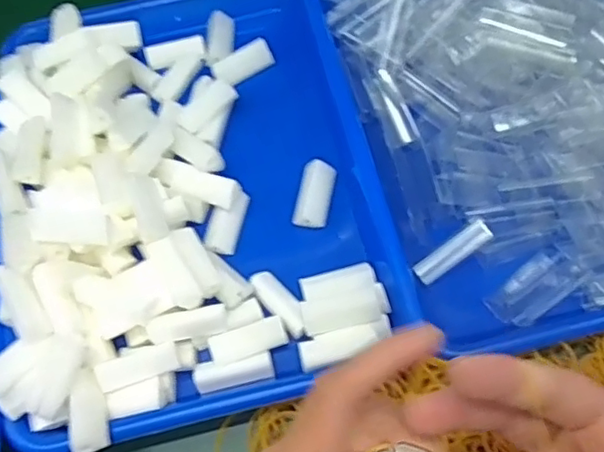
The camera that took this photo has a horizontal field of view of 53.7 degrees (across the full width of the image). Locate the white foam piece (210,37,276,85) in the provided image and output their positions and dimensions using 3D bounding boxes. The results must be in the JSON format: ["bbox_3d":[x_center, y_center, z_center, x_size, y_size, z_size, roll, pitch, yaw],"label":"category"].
[{"bbox_3d":[-0.045,-0.126,0.460,0.047,0.012,0.022,-30,66,-12],"label":"white foam piece"}]

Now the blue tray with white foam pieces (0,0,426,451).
[{"bbox_3d":[-0.080,-0.034,0.408,0.246,0.062,0.325,-13,64,-3],"label":"blue tray with white foam pieces"}]

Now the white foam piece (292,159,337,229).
[{"bbox_3d":[0.009,-0.022,0.410,0.023,0.014,0.046,10,65,8],"label":"white foam piece"}]

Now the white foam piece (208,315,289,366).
[{"bbox_3d":[-0.032,0.069,0.358,0.045,0.012,0.017,-19,64,-6],"label":"white foam piece"}]

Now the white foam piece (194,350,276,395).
[{"bbox_3d":[-0.040,0.087,0.356,0.046,0.013,0.015,-13,64,-3],"label":"white foam piece"}]

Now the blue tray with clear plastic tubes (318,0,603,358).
[{"bbox_3d":[0.156,-0.096,0.402,0.224,0.078,0.327,-12,64,-3],"label":"blue tray with clear plastic tubes"}]

